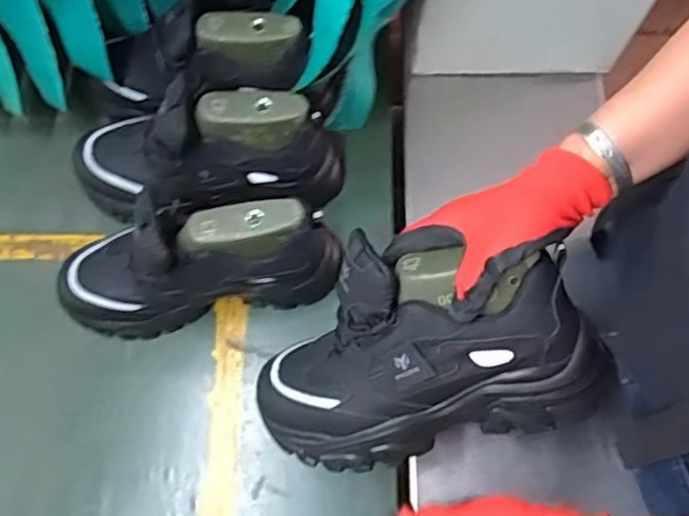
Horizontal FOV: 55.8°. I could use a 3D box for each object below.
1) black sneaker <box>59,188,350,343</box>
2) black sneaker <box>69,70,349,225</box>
[{"bbox_3d":[-0.154,-0.009,0.677,0.298,0.179,0.118,-12,71,-5],"label":"black sneaker"},{"bbox_3d":[-0.154,-0.129,0.723,0.298,0.152,0.138,-9,71,-4],"label":"black sneaker"}]

